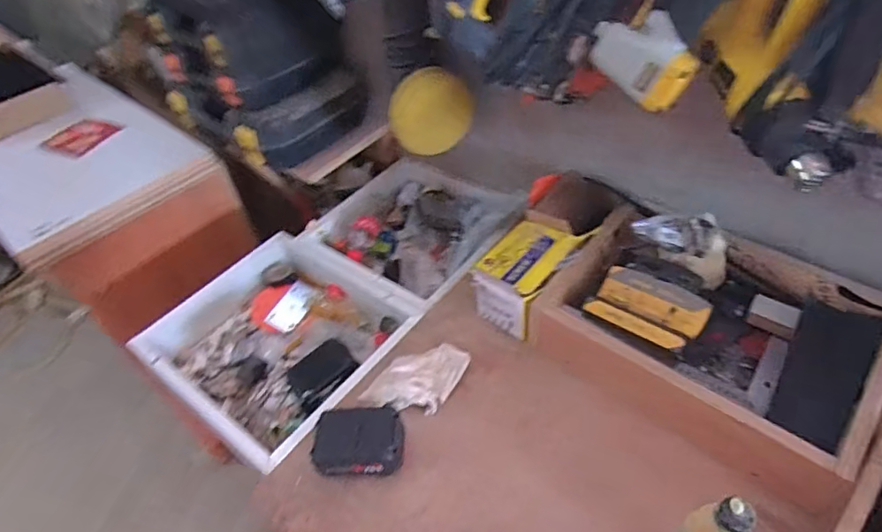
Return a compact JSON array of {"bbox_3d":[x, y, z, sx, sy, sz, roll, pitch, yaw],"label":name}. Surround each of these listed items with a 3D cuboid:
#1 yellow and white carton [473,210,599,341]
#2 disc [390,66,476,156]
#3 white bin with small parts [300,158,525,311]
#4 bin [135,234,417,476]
[{"bbox_3d":[0.147,0.006,0.857,0.113,0.103,0.187,30,56,31],"label":"yellow and white carton"},{"bbox_3d":[-0.018,-0.274,0.965,0.175,0.166,0.012,11,47,-41],"label":"disc"},{"bbox_3d":[-0.050,-0.071,1.089,0.363,0.110,0.349,30,56,30],"label":"white bin with small parts"},{"bbox_3d":[-0.276,0.129,0.928,0.379,0.106,0.348,27,55,29],"label":"bin"}]

